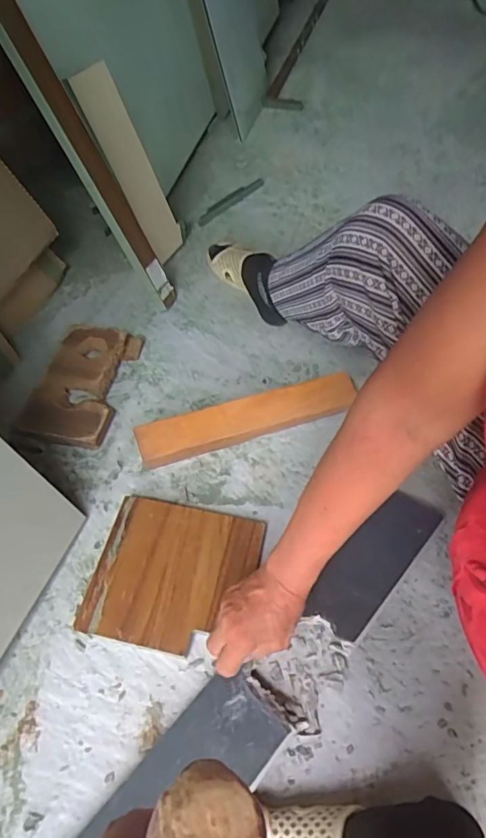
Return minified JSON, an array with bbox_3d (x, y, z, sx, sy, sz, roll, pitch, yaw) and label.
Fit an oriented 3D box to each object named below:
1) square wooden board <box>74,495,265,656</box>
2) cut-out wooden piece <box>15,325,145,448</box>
[{"bbox_3d":[-0.083,0.183,0.589,0.180,0.024,0.167,12,55,9],"label":"square wooden board"},{"bbox_3d":[-0.247,-0.058,0.765,0.125,0.026,0.221,7,55,6],"label":"cut-out wooden piece"}]

